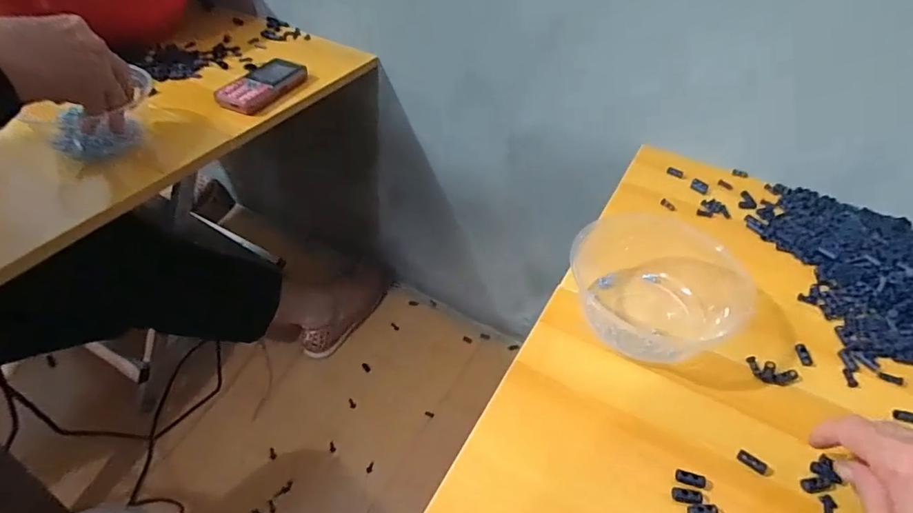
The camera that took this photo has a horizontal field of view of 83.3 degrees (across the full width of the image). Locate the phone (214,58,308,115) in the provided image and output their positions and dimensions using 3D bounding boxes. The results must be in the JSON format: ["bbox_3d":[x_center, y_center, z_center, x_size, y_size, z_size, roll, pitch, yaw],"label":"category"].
[{"bbox_3d":[-0.259,-0.233,0.691,0.056,0.019,0.134,21,47,15],"label":"phone"}]

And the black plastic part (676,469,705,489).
[{"bbox_3d":[0.158,0.149,0.345,0.019,0.004,0.009,16,46,10],"label":"black plastic part"}]

